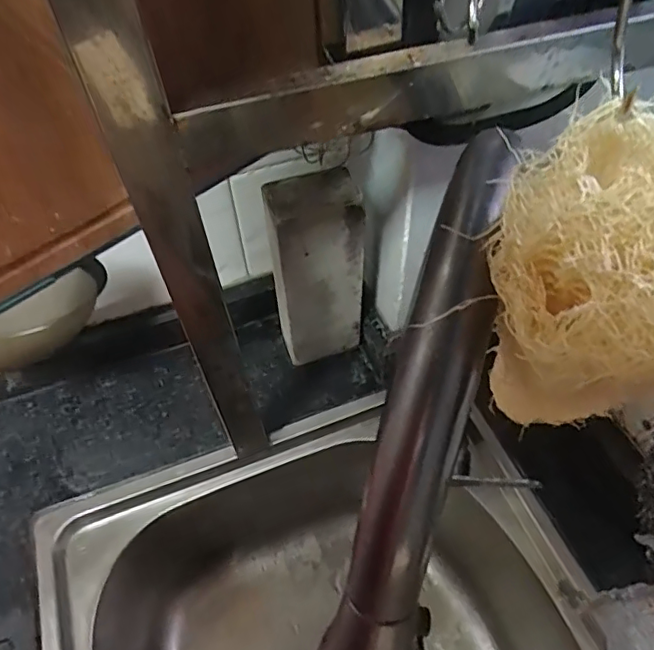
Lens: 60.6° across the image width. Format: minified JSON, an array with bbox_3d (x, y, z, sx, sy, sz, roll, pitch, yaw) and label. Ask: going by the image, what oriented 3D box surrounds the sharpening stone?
[{"bbox_3d":[-0.009,-0.036,0.499,0.075,0.207,0.044,-15,53,-8],"label":"sharpening stone"}]

